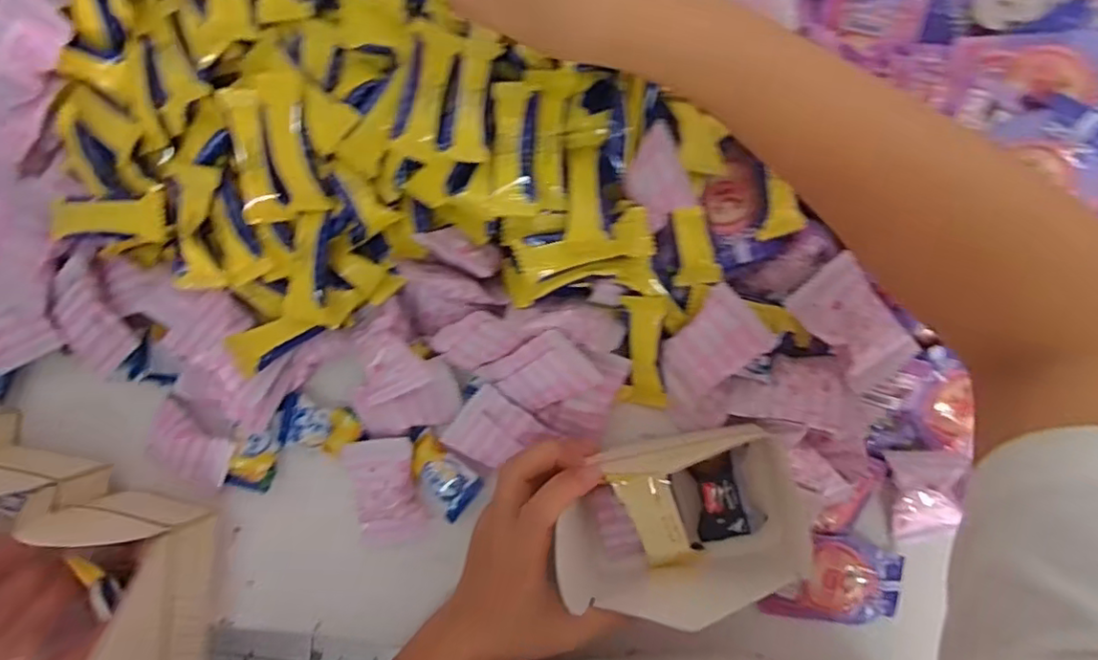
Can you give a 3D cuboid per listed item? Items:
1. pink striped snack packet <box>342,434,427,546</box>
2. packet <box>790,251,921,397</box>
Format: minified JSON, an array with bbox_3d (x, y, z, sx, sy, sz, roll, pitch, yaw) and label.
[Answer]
[{"bbox_3d":[-0.098,0.097,0.371,0.041,0.017,0.065,-10,90,4],"label":"pink striped snack packet"},{"bbox_3d":[0.160,-0.003,0.326,0.040,0.009,0.066,-37,88,4],"label":"packet"}]

